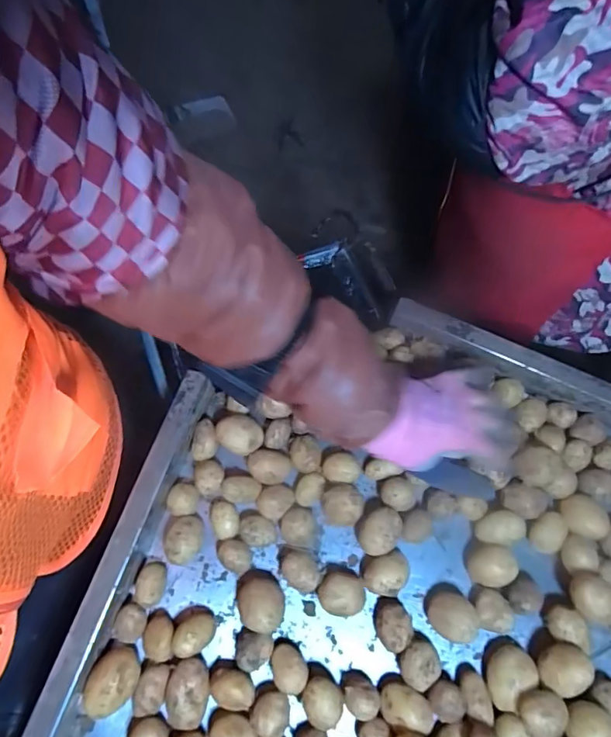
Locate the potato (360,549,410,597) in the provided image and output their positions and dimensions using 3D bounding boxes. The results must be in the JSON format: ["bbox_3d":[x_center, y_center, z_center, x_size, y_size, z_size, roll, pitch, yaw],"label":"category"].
[{"bbox_3d":[0.082,0.212,0.495,0.047,0.041,0.040,-2,70,-3],"label":"potato"}]

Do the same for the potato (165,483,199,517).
[{"bbox_3d":[-0.131,0.142,0.511,0.031,0.023,0.032,11,70,1],"label":"potato"}]

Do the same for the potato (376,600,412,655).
[{"bbox_3d":[0.087,0.255,0.473,0.033,0.029,0.041,-5,71,-4],"label":"potato"}]

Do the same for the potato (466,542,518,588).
[{"bbox_3d":[0.192,0.204,0.495,0.040,0.035,0.041,6,70,0],"label":"potato"}]

